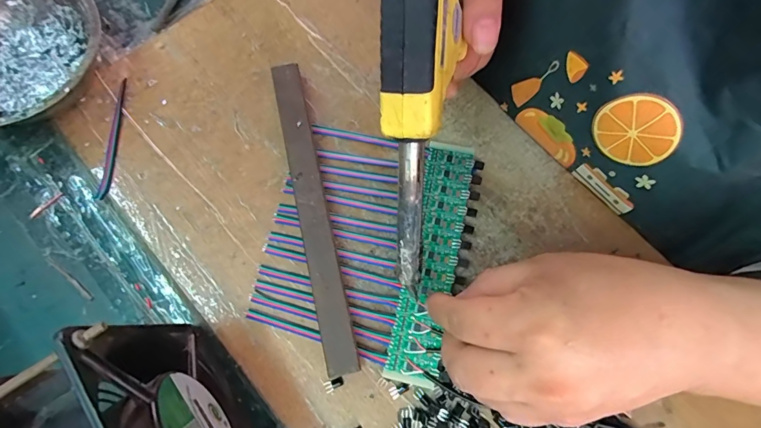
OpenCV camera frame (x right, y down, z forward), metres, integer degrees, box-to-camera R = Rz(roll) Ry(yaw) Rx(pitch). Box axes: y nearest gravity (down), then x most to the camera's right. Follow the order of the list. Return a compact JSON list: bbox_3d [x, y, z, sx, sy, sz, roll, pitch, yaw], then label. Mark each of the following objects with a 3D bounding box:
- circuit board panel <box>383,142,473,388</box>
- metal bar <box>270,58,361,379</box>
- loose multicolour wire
[{"bbox_3d":[0.035,0.027,0.271,0.035,0.005,0.162,13,74,2],"label":"circuit board panel"},{"bbox_3d":[-0.047,-0.005,0.274,0.018,0.019,0.214,-12,75,-5],"label":"metal bar"},{"bbox_3d":[-0.194,-0.056,0.294,0.008,0.004,0.094,3,75,0],"label":"loose multicolour wire"}]

